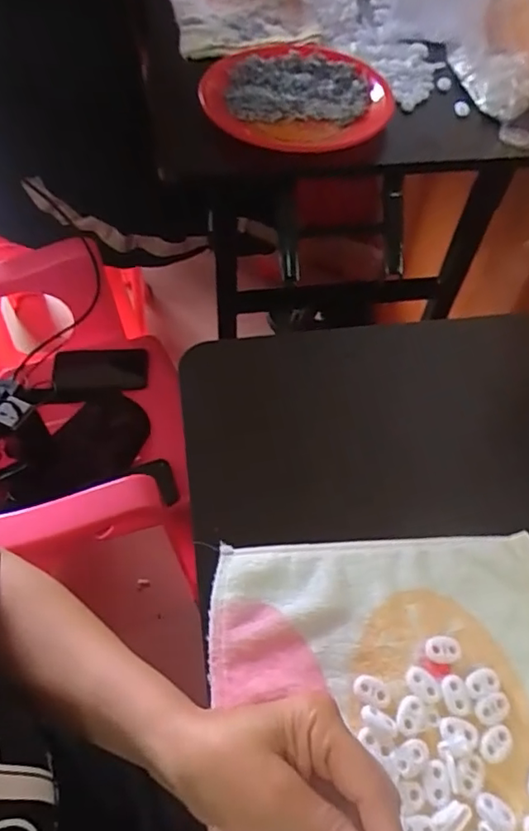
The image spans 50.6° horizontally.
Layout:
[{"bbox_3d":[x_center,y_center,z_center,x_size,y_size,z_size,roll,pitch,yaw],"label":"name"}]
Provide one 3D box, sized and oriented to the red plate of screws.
[{"bbox_3d":[0.036,-0.403,0.702,0.221,0.041,0.233,1,57,-2],"label":"red plate of screws"}]

